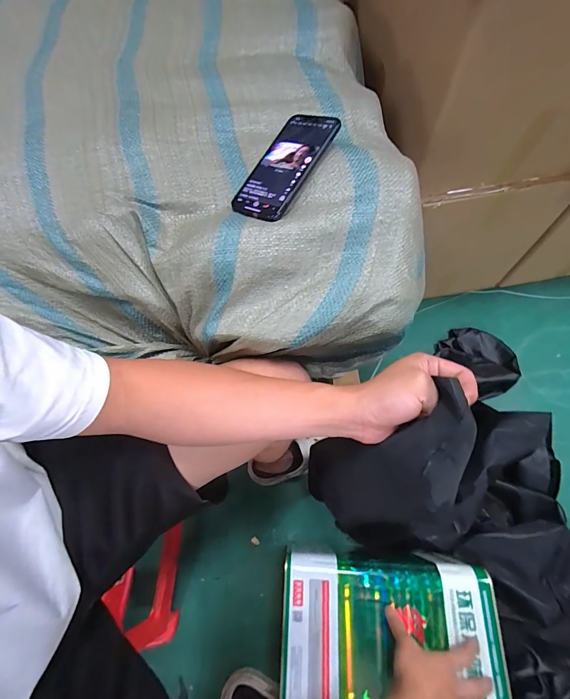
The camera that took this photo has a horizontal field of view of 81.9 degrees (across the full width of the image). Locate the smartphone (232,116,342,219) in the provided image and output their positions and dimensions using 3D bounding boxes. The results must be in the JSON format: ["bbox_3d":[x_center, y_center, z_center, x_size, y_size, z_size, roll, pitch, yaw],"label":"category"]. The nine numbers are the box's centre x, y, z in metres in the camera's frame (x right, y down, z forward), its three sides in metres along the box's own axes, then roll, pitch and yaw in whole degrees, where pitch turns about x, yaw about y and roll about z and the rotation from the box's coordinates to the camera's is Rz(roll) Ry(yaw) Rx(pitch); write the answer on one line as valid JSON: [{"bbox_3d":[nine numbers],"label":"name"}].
[{"bbox_3d":[-0.001,-0.229,0.411,0.076,0.011,0.157,29,83,27],"label":"smartphone"}]

